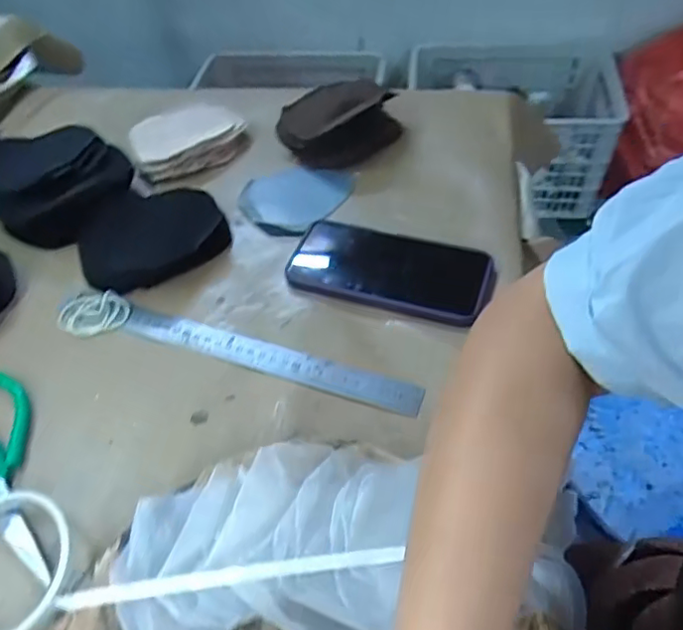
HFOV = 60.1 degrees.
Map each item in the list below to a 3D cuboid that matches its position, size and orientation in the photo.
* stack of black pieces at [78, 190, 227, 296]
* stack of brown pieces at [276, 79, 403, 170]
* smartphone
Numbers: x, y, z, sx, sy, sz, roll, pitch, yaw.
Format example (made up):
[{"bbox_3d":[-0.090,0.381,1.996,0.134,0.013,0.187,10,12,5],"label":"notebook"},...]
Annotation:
[{"bbox_3d":[-0.175,-0.075,0.545,0.128,0.029,0.103,-24,53,-14],"label":"stack of black pieces"},{"bbox_3d":[-0.003,-0.199,0.618,0.128,0.050,0.080,-2,51,4],"label":"stack of brown pieces"},{"bbox_3d":[0.041,-0.040,0.505,0.166,0.011,0.084,15,54,18],"label":"smartphone"}]

